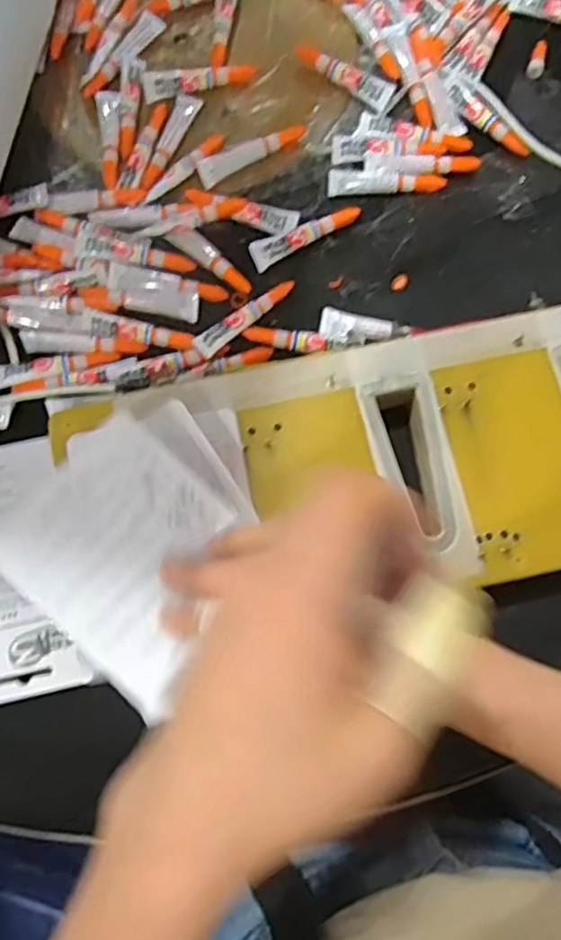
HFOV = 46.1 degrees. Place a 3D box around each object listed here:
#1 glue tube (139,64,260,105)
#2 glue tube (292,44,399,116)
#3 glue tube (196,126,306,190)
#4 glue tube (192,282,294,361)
[{"bbox_3d":[-0.062,-0.302,0.508,0.087,0.013,0.018,-14,78,-3],"label":"glue tube"},{"bbox_3d":[0.048,-0.308,0.513,0.084,0.007,0.025,31,79,7],"label":"glue tube"},{"bbox_3d":[-0.021,-0.242,0.502,0.087,0.007,0.020,-26,79,-5],"label":"glue tube"},{"bbox_3d":[-0.026,-0.112,0.474,0.084,0.007,0.019,-41,80,-8],"label":"glue tube"}]

